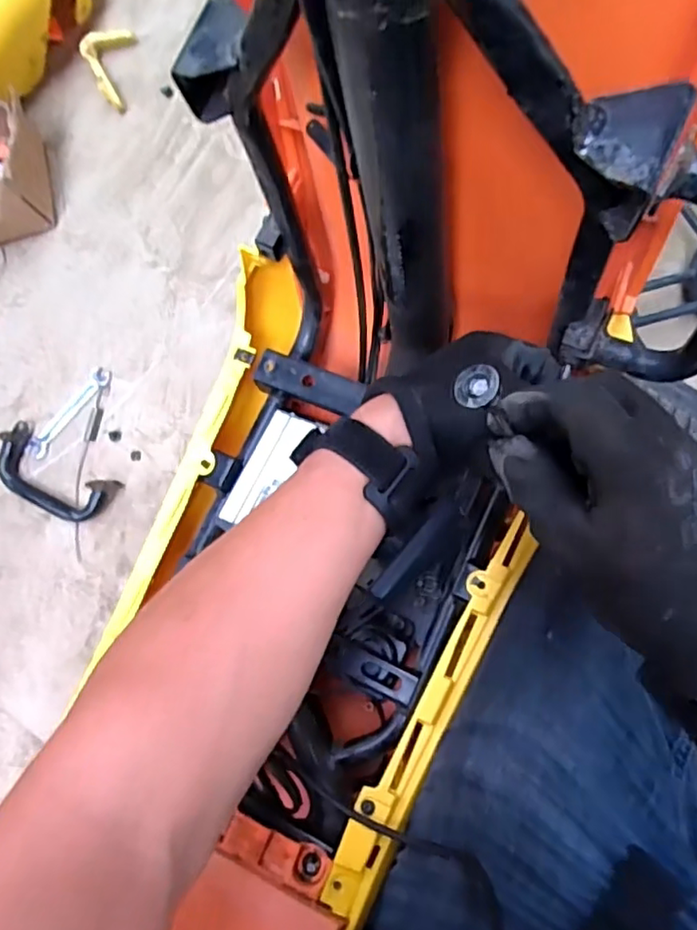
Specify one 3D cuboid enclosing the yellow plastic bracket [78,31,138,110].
[{"bbox_3d":[-0.289,-0.502,0.792,0.067,0.037,0.089,-26,81,0],"label":"yellow plastic bracket"}]

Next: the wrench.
[{"bbox_3d":[-0.330,-0.062,0.741,0.023,0.007,0.126,38,86,8],"label":"wrench"}]

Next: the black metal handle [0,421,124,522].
[{"bbox_3d":[-0.346,0.013,0.724,0.142,0.032,0.070,32,85,8],"label":"black metal handle"}]

